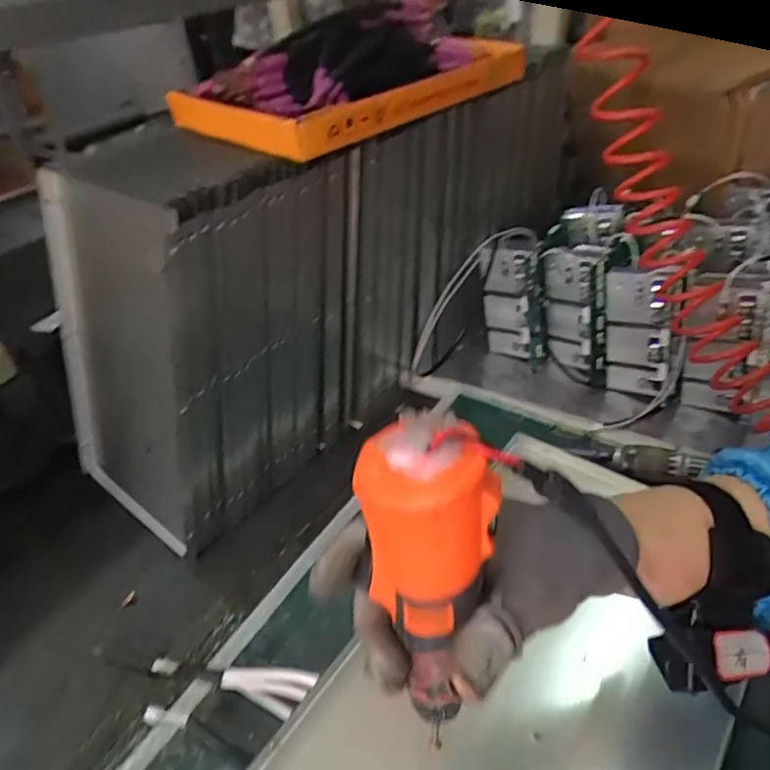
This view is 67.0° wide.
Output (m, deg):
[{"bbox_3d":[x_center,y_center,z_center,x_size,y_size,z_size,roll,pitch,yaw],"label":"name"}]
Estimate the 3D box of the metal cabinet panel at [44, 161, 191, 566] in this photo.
[{"bbox_3d":[-0.299,-0.016,0.652,0.245,0.402,0.020,26,33,33],"label":"metal cabinet panel"}]

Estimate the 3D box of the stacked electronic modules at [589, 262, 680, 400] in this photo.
[{"bbox_3d":[0.342,-0.070,0.801,0.124,0.182,0.034,27,48,37],"label":"stacked electronic modules"}]

